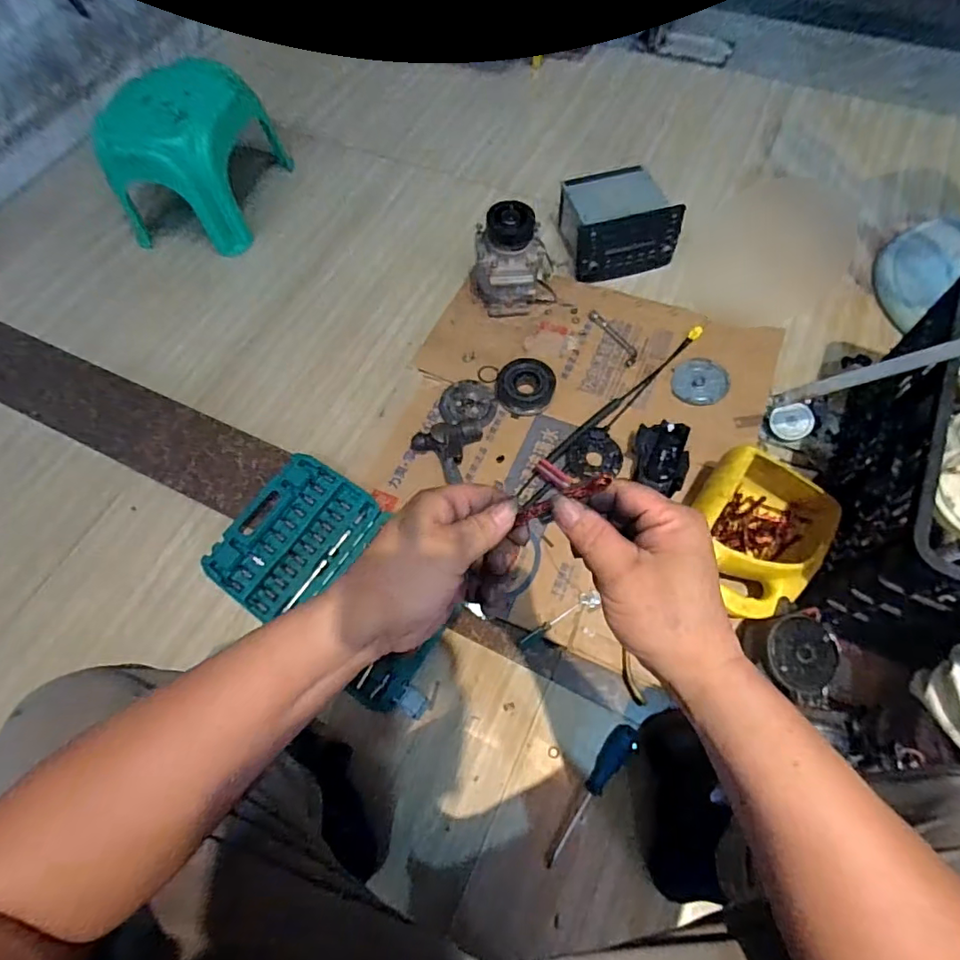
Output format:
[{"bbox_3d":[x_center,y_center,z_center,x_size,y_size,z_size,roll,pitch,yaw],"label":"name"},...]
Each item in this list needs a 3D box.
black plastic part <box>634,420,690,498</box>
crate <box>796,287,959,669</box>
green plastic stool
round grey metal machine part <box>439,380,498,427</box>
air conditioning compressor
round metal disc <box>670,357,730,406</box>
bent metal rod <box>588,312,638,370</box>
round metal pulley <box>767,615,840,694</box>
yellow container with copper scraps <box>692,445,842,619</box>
[{"bbox_3d":[0.291,-0.033,0.847,0.076,0.056,0.118,7,64,6],"label":"black plastic part"},{"bbox_3d":[0.719,0.022,0.693,0.405,0.271,0.521,27,68,15],"label":"crate"},{"bbox_3d":[-0.665,-0.782,1.246,0.286,0.263,0.392,10,65,8],"label":"green plastic stool"},{"bbox_3d":[-0.019,-0.141,0.957,0.100,0.027,0.098,-1,64,3],"label":"round grey metal machine part"},{"bbox_3d":[0.057,-0.410,1.005,0.151,0.194,0.112,3,64,4],"label":"air conditioning compressor"},{"bbox_3d":[0.398,-0.178,0.958,0.104,0.010,0.094,-42,69,-16],"label":"round metal disc"},{"bbox_3d":[0.258,-0.273,1.011,0.032,0.008,0.152,-21,63,-8],"label":"bent metal rod"},{"bbox_3d":[0.425,0.229,0.697,0.092,0.026,0.093,-1,64,3],"label":"round metal pulley"},{"bbox_3d":[0.400,0.075,0.767,0.176,0.104,0.225,30,69,16],"label":"yellow container with copper scraps"}]

